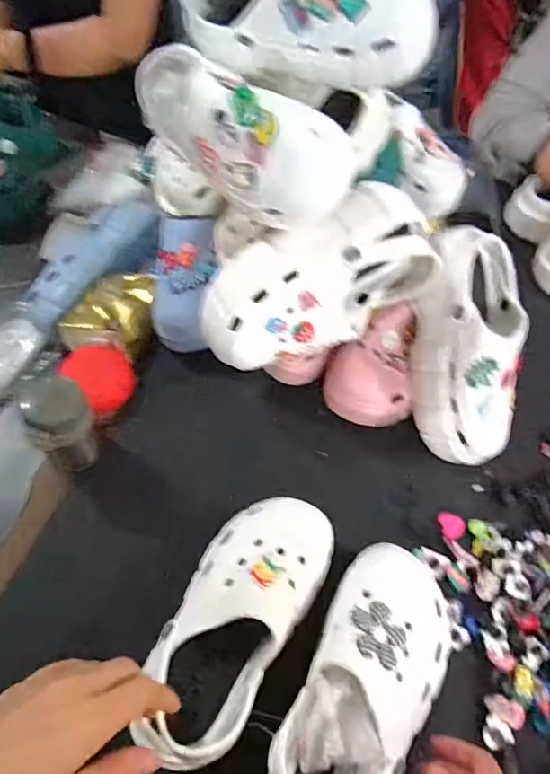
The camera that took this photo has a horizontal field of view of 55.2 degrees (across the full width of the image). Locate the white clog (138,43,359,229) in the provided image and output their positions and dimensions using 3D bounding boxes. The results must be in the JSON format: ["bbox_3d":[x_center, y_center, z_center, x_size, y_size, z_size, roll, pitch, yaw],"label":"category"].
[{"bbox_3d":[-0.032,-0.255,0.508,0.246,0.098,0.107,37,65,18],"label":"white clog"}]

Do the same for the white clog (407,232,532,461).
[{"bbox_3d":[0.215,-0.042,0.571,0.113,0.078,0.251,2,95,0],"label":"white clog"}]

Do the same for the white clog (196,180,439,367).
[{"bbox_3d":[0.041,-0.120,0.575,0.258,0.136,0.100,-28,40,2],"label":"white clog"}]

